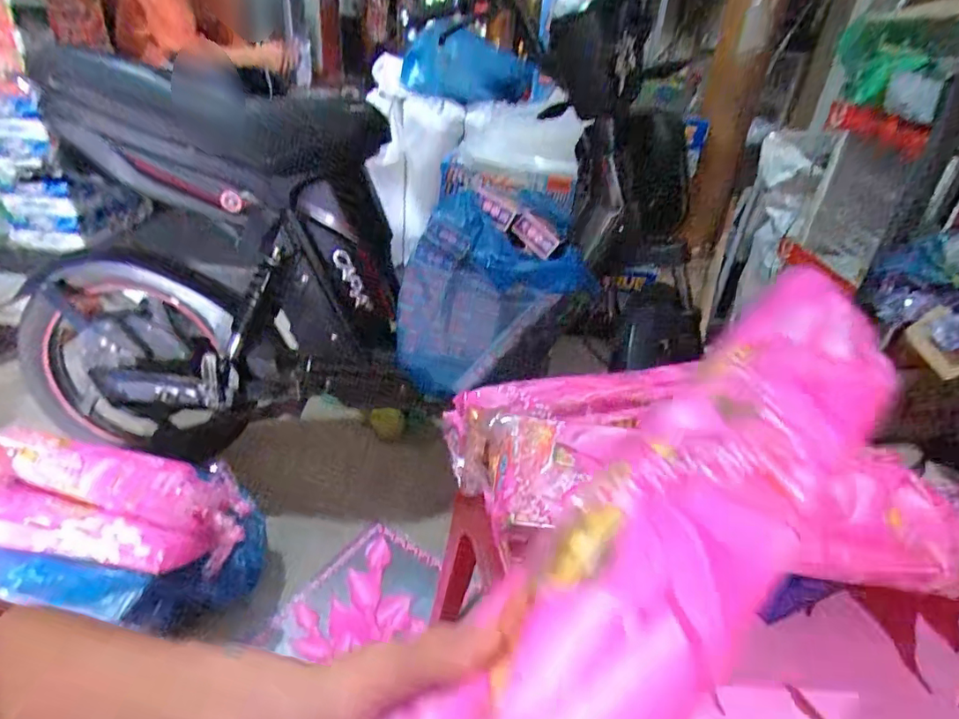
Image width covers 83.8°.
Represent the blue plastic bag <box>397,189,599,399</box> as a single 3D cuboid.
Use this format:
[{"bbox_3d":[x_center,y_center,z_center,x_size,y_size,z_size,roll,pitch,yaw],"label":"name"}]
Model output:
[{"bbox_3d":[0.023,-0.120,0.978,0.330,0.340,0.153,-2,32,-12],"label":"blue plastic bag"}]

